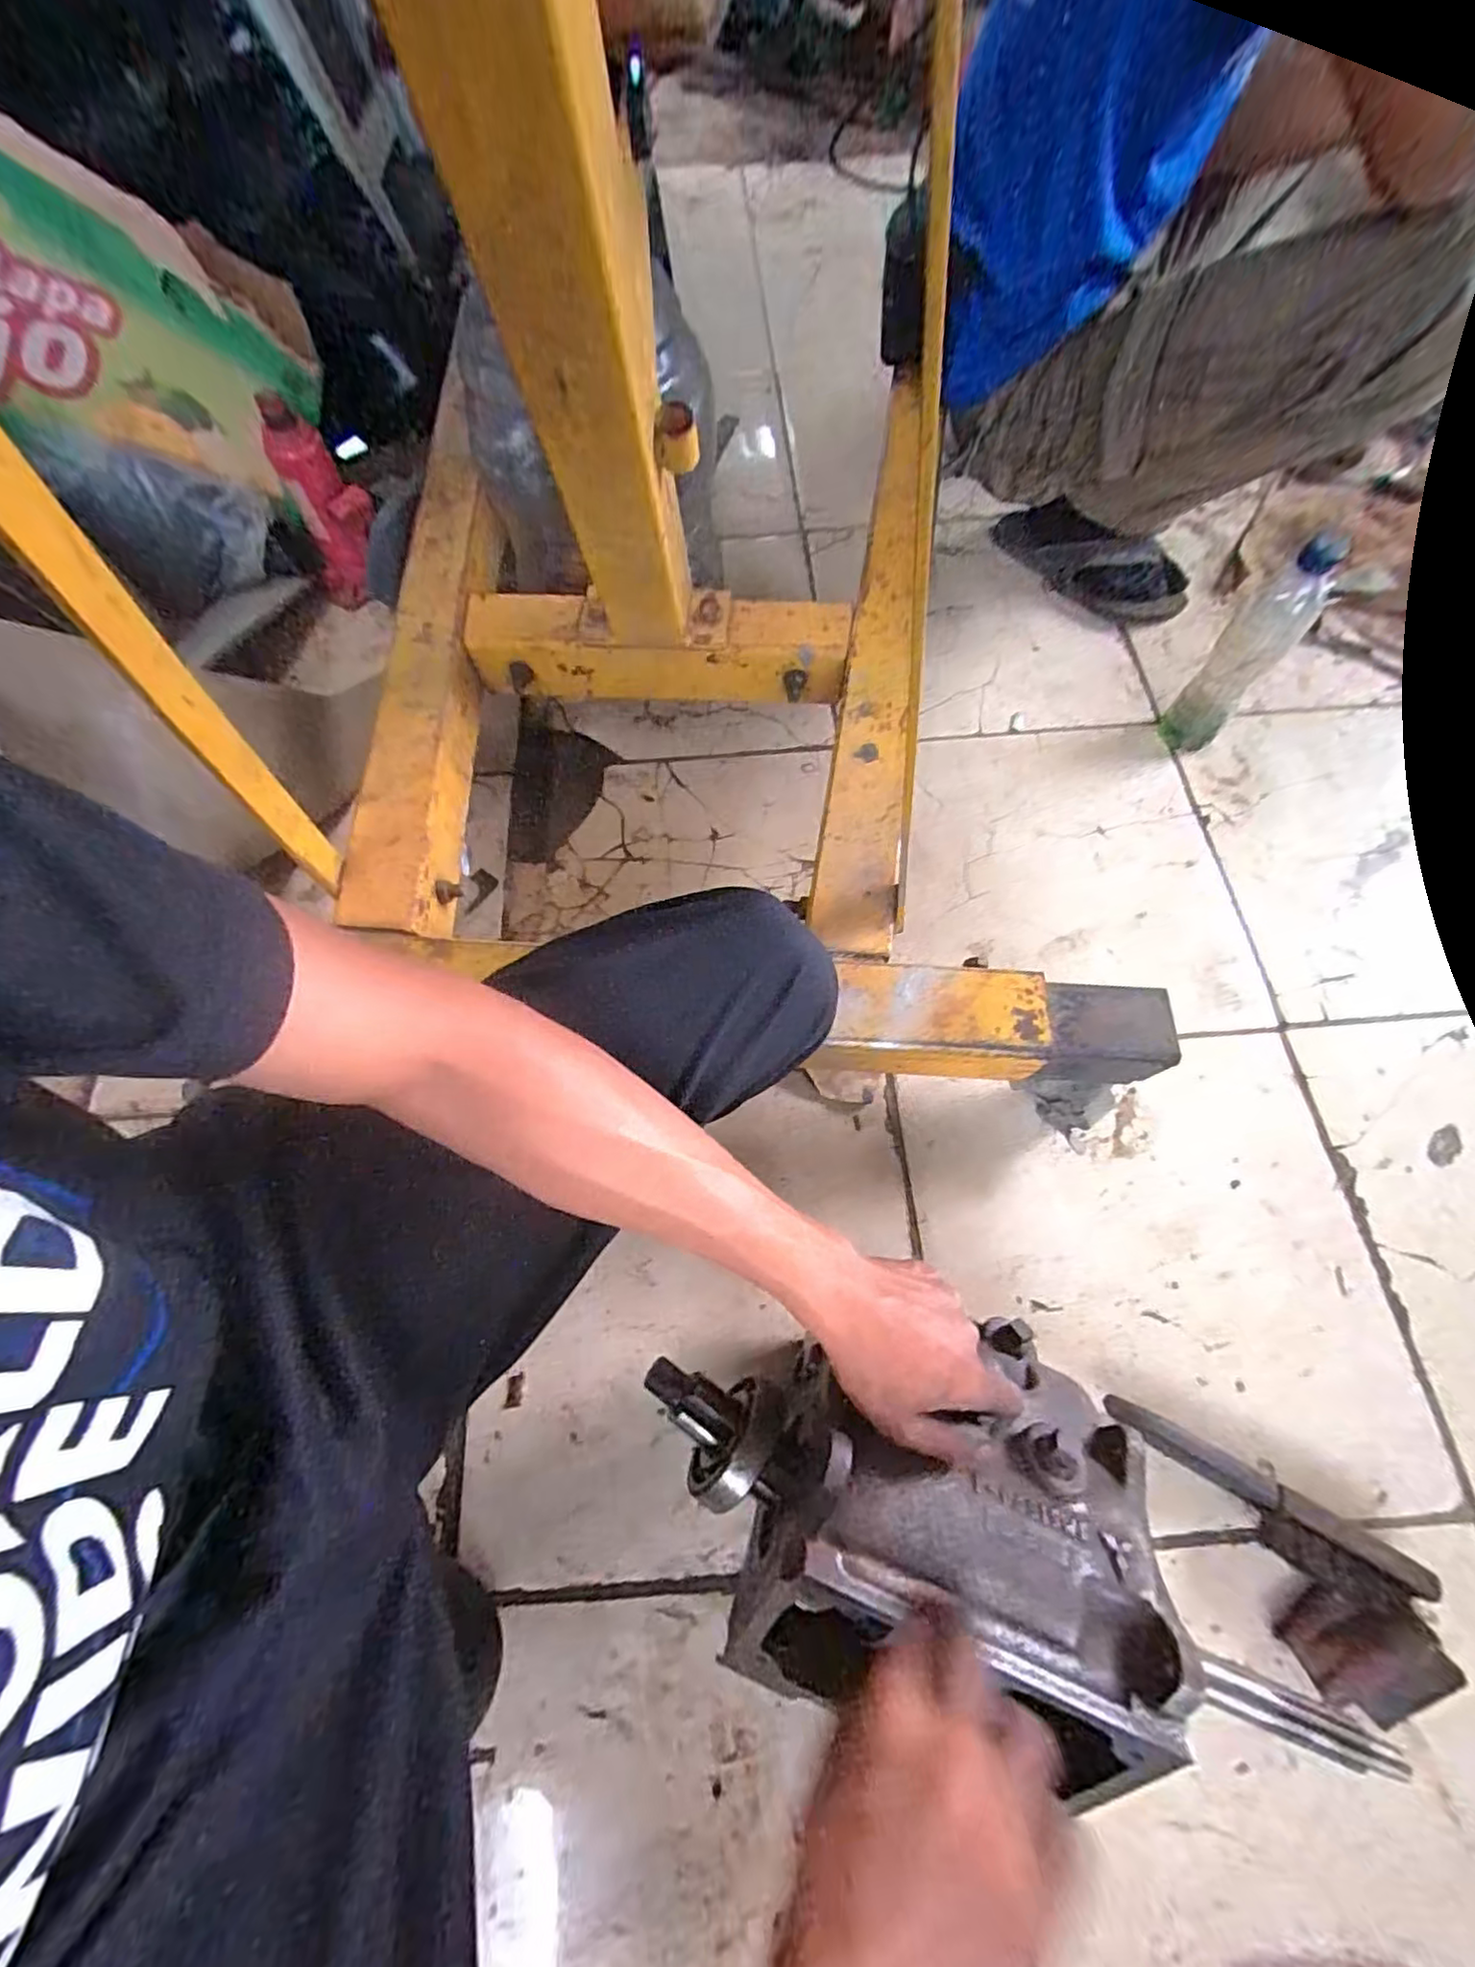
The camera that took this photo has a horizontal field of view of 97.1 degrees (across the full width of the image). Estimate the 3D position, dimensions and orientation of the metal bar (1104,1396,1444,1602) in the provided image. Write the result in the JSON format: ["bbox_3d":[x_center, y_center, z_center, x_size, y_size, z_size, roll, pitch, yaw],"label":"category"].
[{"bbox_3d":[0.402,0.389,0.503,0.231,0.033,0.025,28,71,13],"label":"metal bar"}]

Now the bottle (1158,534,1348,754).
[{"bbox_3d":[0.528,-0.341,0.696,0.062,0.224,0.061,-27,69,-9],"label":"bottle"}]

